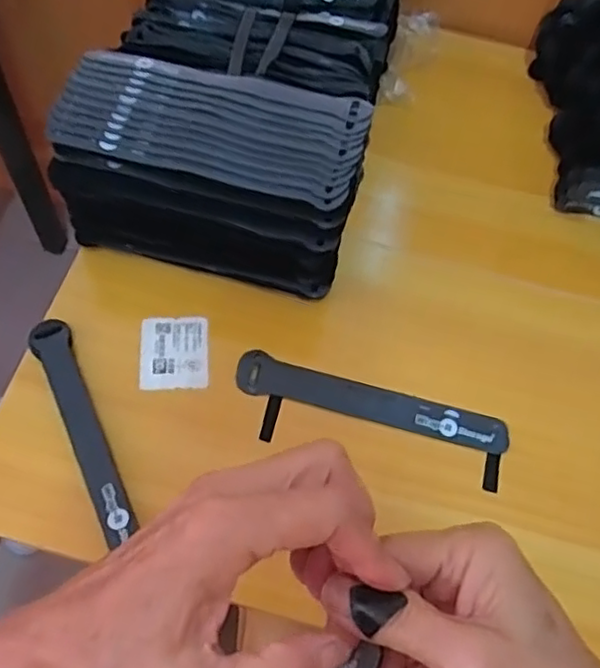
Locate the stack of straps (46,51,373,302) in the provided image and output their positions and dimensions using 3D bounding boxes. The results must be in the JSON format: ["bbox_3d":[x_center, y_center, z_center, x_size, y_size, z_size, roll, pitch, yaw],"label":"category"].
[{"bbox_3d":[-0.058,-0.111,0.469,0.207,0.117,0.094,13,62,1],"label":"stack of straps"}]

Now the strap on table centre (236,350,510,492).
[{"bbox_3d":[0.050,0.062,0.464,0.197,0.014,0.057,14,62,5],"label":"strap on table centre"}]

